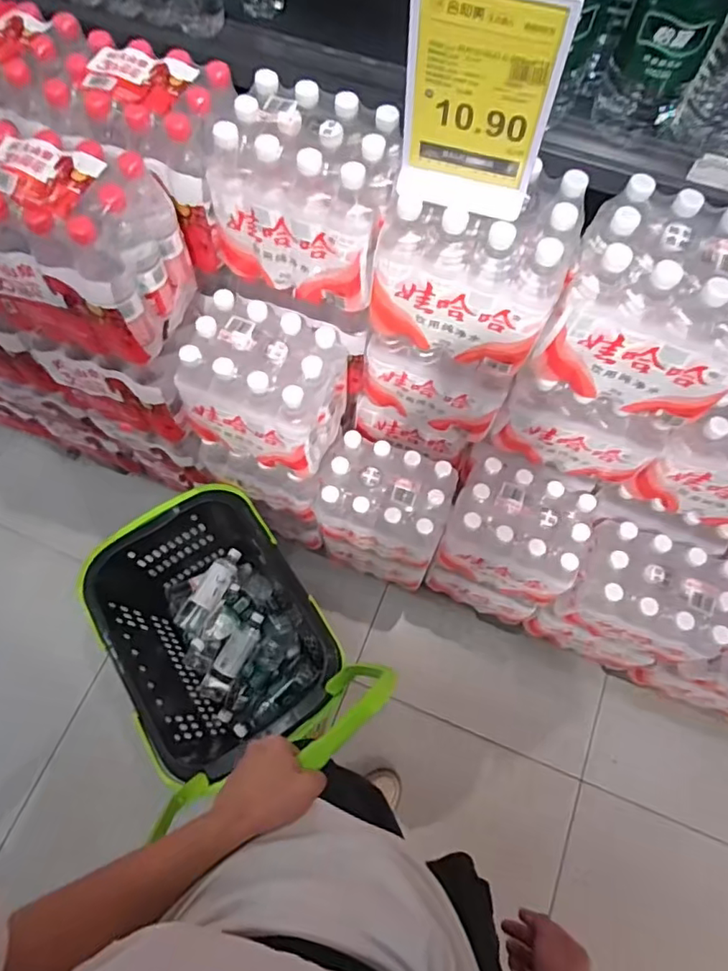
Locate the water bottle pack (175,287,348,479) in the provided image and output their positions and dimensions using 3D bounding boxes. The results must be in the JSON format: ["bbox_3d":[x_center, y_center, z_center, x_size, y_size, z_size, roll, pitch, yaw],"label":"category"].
[{"bbox_3d":[-0.166,-0.172,0.970,0.242,0.211,0.189,24,70,10],"label":"water bottle pack"}]

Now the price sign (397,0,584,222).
[{"bbox_3d":[0.117,-0.398,0.599,0.152,0.232,0.036,16,69,7],"label":"price sign"}]

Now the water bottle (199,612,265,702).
[{"bbox_3d":[-0.309,0.411,1.370,0.066,0.053,0.226,30,85,12],"label":"water bottle"}]

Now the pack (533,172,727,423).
[{"bbox_3d":[0.389,-0.231,0.758,0.231,0.221,0.169,22,70,9],"label":"pack"}]

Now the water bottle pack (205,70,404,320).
[{"bbox_3d":[-0.079,-0.416,0.834,0.250,0.228,0.168,20,69,9],"label":"water bottle pack"}]

